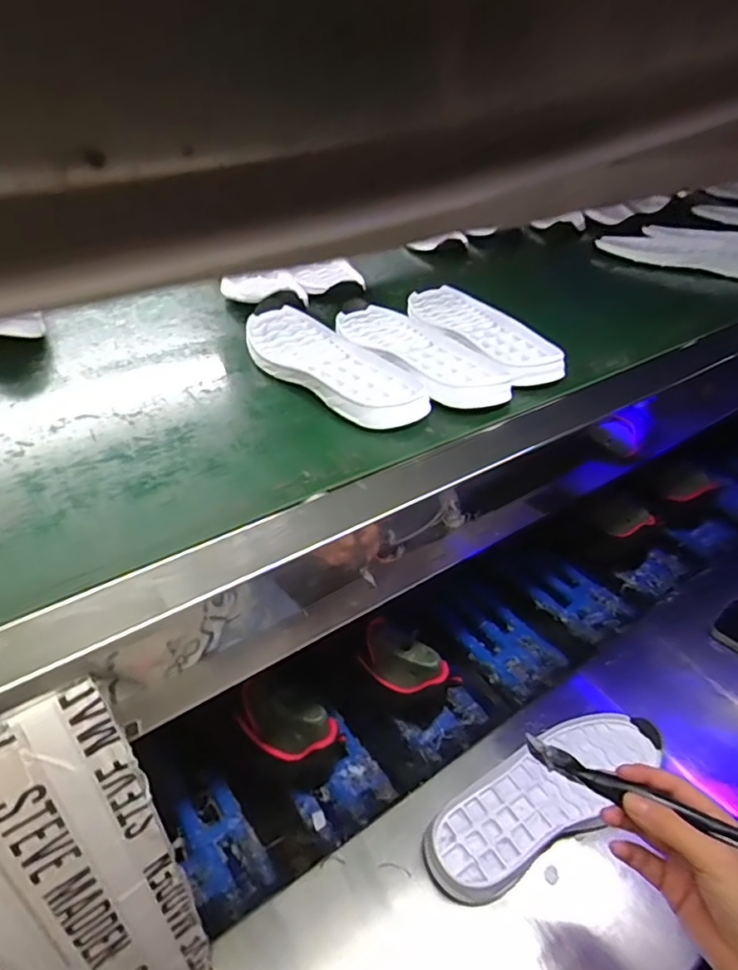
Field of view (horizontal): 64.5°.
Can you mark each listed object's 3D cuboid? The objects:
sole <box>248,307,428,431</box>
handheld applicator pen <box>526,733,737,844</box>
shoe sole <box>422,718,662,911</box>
[{"bbox_3d":[-0.041,-0.117,0.559,0.098,0.025,0.231,-21,42,-25],"label":"sole"},{"bbox_3d":[0.187,0.220,0.415,0.152,0.017,0.012,16,40,27],"label":"handheld applicator pen"},{"bbox_3d":[0.169,0.294,0.562,0.264,0.026,0.085,-19,36,-25],"label":"shoe sole"}]

